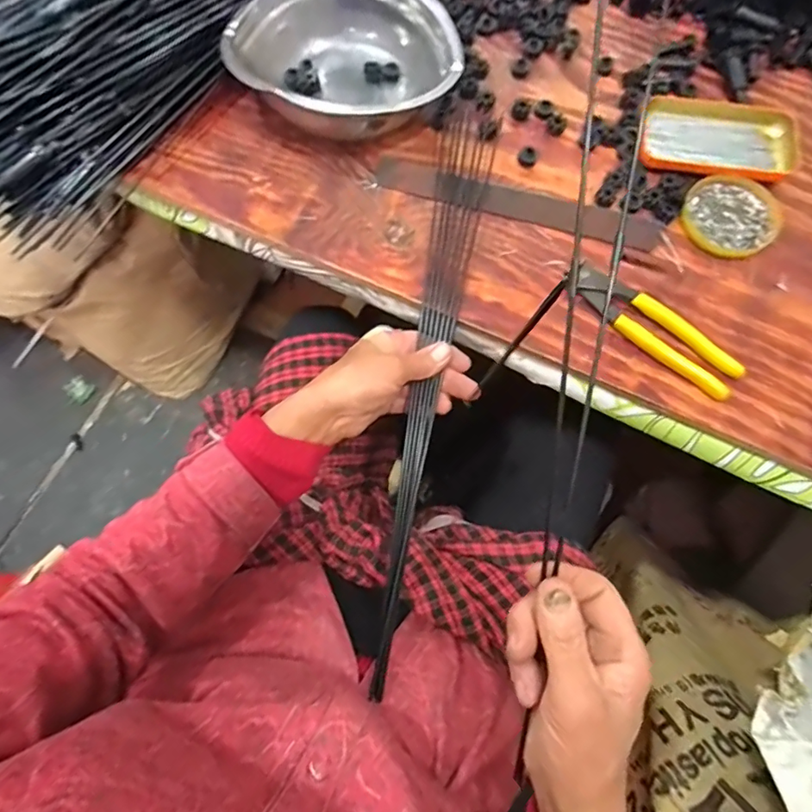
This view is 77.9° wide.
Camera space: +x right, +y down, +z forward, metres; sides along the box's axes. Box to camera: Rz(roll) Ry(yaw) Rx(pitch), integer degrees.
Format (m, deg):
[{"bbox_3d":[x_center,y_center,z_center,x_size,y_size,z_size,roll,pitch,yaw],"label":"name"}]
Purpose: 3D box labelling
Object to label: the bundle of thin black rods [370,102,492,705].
[{"bbox_3d":[0.020,-0.026,0.438,0.034,0.015,0.511,10,81,3],"label":"bundle of thin black rods"}]

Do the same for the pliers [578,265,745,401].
[{"bbox_3d":[0.212,-0.066,0.428,0.153,0.017,0.041,38,76,12],"label":"pliers"}]

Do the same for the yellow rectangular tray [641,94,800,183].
[{"bbox_3d":[0.299,-0.256,0.480,0.146,0.012,0.082,6,72,2],"label":"yellow rectangular tray"}]

